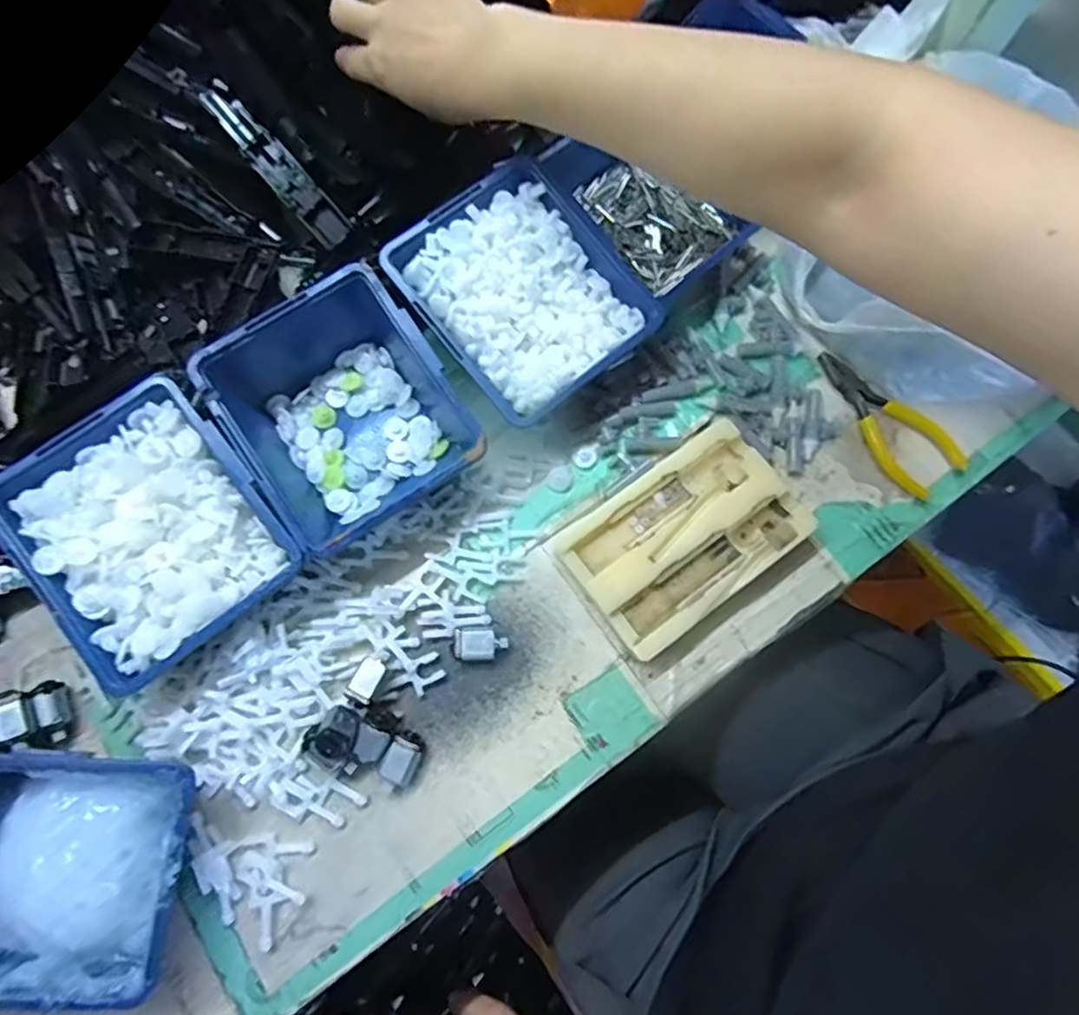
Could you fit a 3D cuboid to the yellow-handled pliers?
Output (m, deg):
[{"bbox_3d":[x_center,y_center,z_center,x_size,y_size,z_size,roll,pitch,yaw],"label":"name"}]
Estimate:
[{"bbox_3d":[0.230,-0.060,0.409,0.046,0.006,0.113,-35,78,-9],"label":"yellow-handled pliers"}]

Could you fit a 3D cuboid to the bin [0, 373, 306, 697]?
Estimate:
[{"bbox_3d":[-0.219,0.014,0.353,0.122,0.055,0.135,-38,78,-9],"label":"bin"}]

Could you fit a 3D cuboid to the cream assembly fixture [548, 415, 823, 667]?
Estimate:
[{"bbox_3d":[0.089,0.017,0.379,0.138,0.020,0.090,-36,78,-9],"label":"cream assembly fixture"}]

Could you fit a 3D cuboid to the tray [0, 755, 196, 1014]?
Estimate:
[{"bbox_3d":[-0.244,0.184,0.311,0.122,0.049,0.106,4,75,1],"label":"tray"}]

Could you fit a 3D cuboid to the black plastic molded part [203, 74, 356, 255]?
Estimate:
[{"bbox_3d":[-0.171,-0.222,0.400,0.023,0.011,0.118,-44,100,-11],"label":"black plastic molded part"}]

